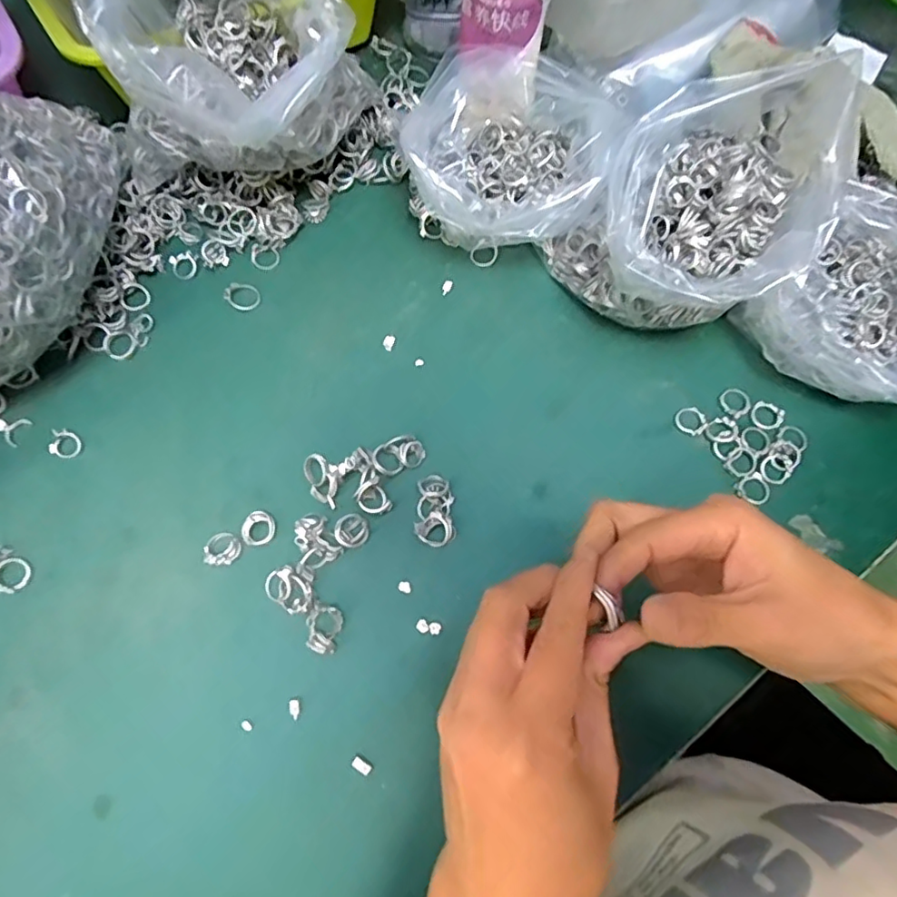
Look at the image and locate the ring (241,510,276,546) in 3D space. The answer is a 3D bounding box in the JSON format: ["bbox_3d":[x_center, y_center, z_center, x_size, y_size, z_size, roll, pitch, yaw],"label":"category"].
[{"bbox_3d":[-0.122,0.052,0.374,0.021,0.008,0.021,0,71,-1],"label":"ring"}]

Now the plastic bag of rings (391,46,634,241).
[{"bbox_3d":[0.045,-0.205,0.428,0.135,0.084,0.137,25,73,7],"label":"plastic bag of rings"}]

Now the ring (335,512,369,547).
[{"bbox_3d":[-0.062,0.052,0.373,0.021,0.004,0.021,0,71,-1],"label":"ring"}]

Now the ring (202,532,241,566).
[{"bbox_3d":[-0.144,0.064,0.372,0.021,0.007,0.021,0,71,-1],"label":"ring"}]

